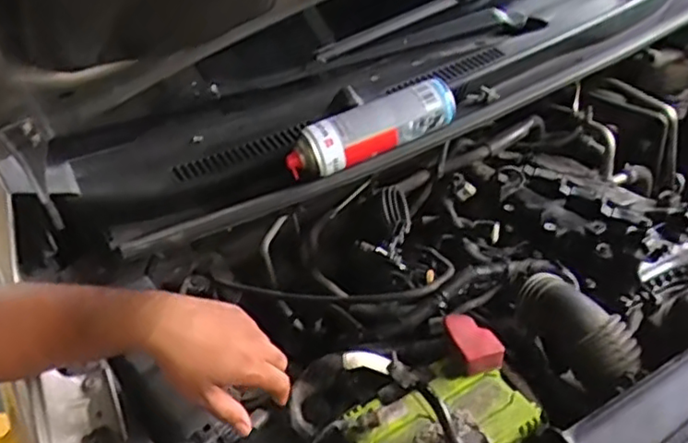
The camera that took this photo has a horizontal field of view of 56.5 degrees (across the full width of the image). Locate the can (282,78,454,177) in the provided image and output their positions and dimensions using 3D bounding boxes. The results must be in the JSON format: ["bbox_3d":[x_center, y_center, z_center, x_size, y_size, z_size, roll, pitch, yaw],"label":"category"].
[{"bbox_3d":[0.039,-0.117,0.826,0.229,0.054,0.064,-27,43,-21],"label":"can"}]

